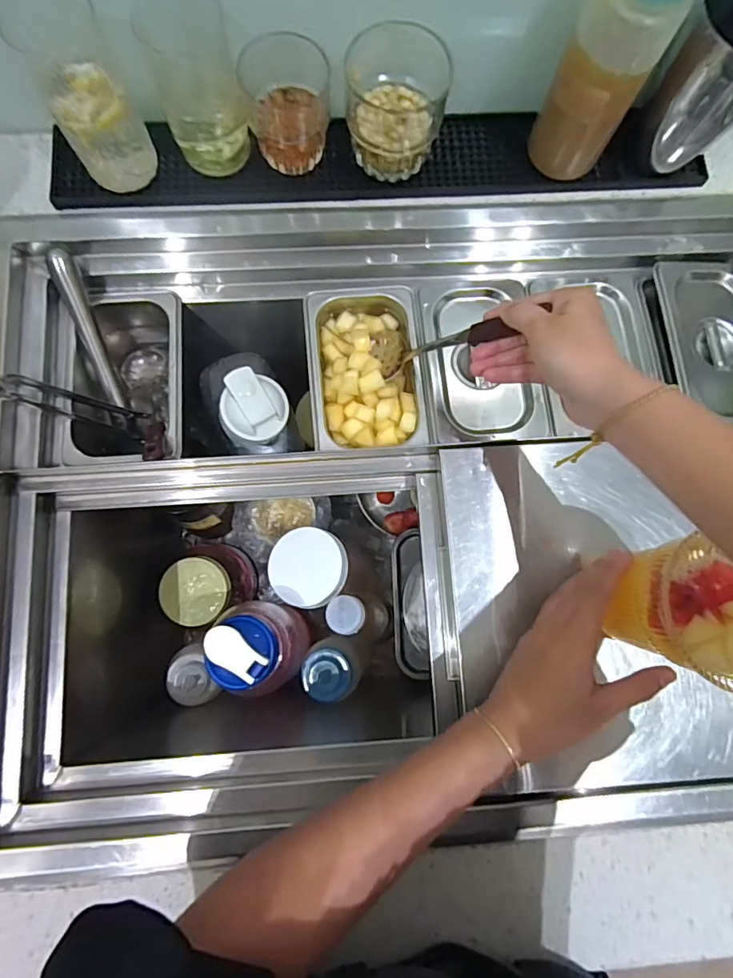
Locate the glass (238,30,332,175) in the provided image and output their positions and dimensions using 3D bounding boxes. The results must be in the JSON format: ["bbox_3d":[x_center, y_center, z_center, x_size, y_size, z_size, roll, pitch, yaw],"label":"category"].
[{"bbox_3d":[-0.066,-0.324,0.420,0.070,0.072,0.063,-10,81,-3],"label":"glass"}]

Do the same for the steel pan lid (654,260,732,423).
[{"bbox_3d":[0.336,-0.144,0.482,0.105,0.029,0.171,-2,84,-8],"label":"steel pan lid"}]

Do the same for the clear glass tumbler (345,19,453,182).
[{"bbox_3d":[0.024,-0.323,0.427,0.082,0.081,0.084,5,80,-1],"label":"clear glass tumbler"}]

